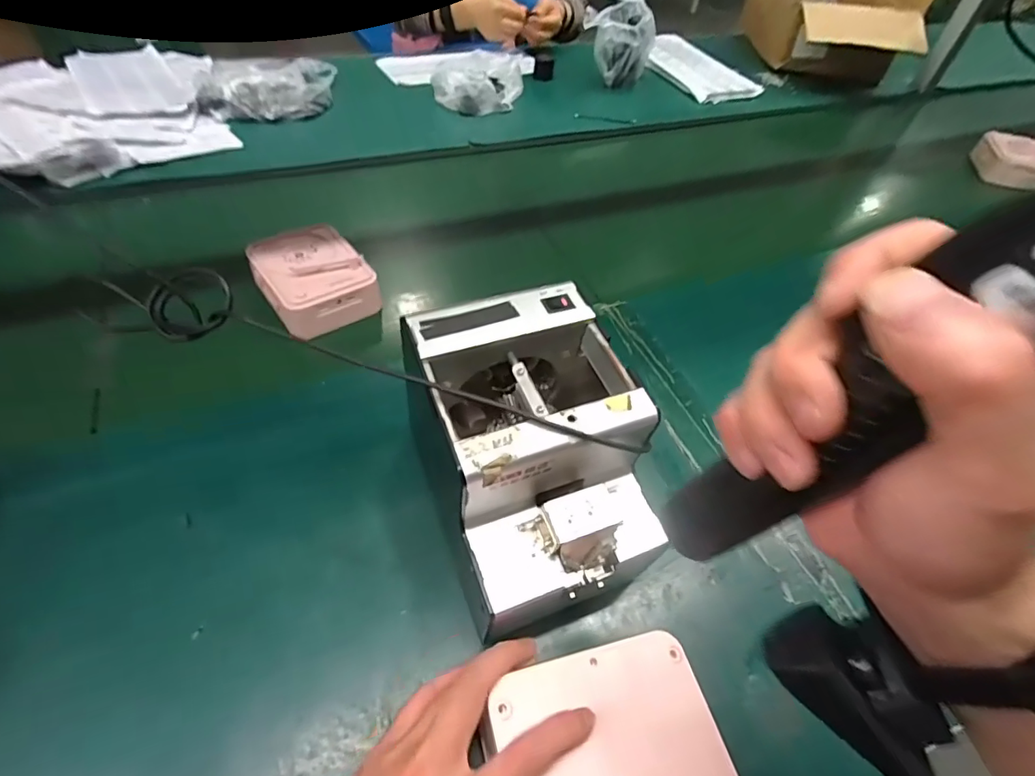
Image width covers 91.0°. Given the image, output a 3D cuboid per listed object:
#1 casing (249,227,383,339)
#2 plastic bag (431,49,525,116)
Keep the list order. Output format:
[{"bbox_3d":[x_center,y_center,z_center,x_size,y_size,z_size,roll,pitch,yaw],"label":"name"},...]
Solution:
[{"bbox_3d":[-0.216,-0.117,0.543,0.108,0.045,0.132,-24,56,-24],"label":"casing"},{"bbox_3d":[-0.071,-0.553,0.920,0.162,0.053,0.144,3,49,-3],"label":"plastic bag"}]

